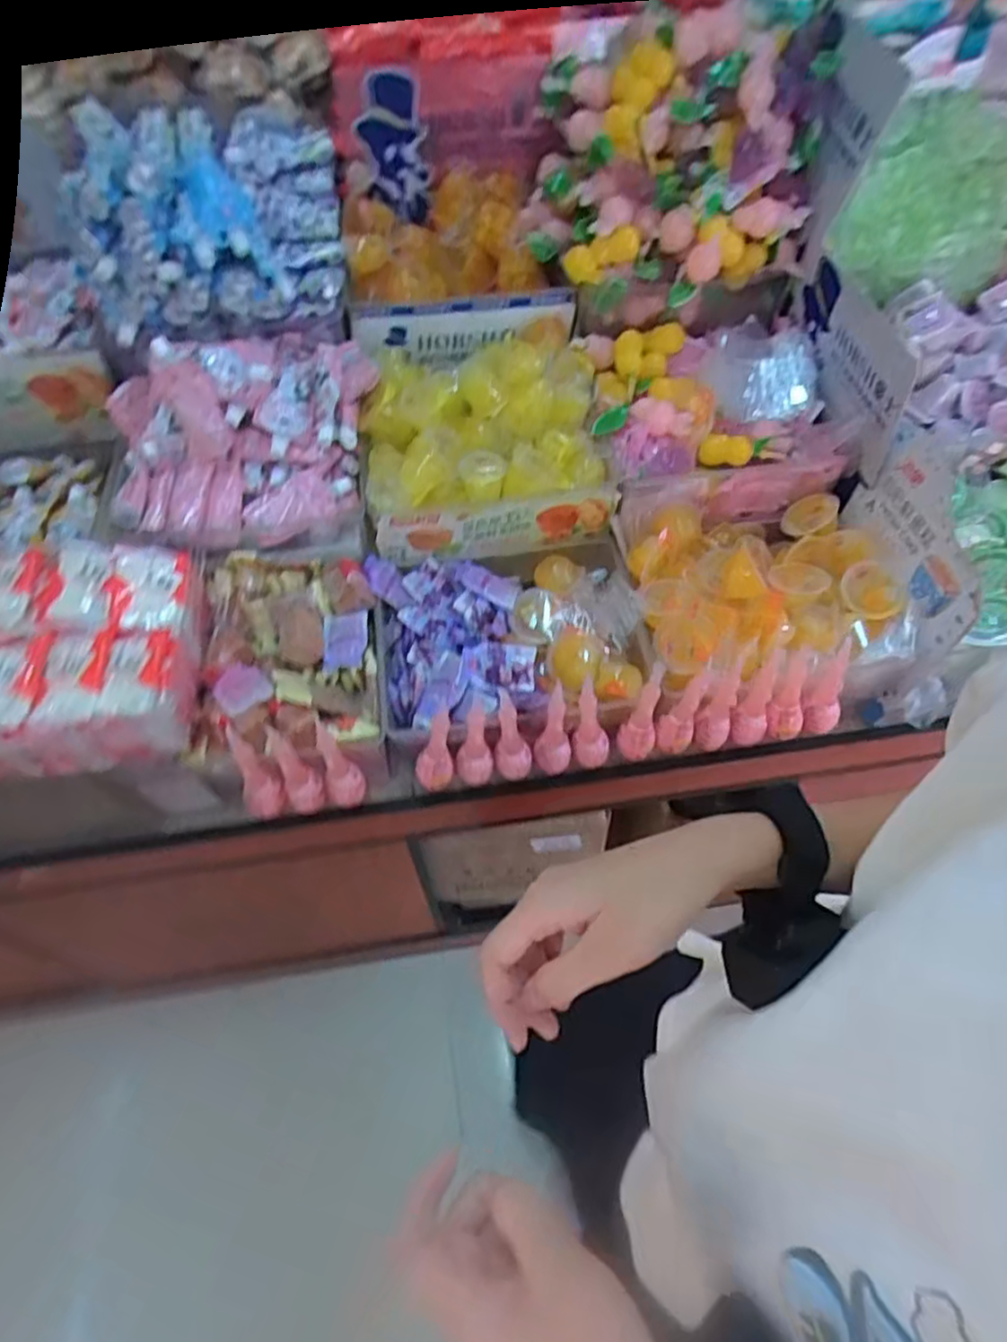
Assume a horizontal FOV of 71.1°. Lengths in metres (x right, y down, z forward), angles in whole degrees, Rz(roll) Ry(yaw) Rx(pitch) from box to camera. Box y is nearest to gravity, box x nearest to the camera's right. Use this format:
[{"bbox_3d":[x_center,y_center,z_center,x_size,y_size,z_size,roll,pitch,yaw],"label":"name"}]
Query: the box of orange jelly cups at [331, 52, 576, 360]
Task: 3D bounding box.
[{"bbox_3d":[-0.072,-0.612,0.897,0.278,0.263,0.300,-6,56,-2],"label":"box of orange jelly cups"}]

